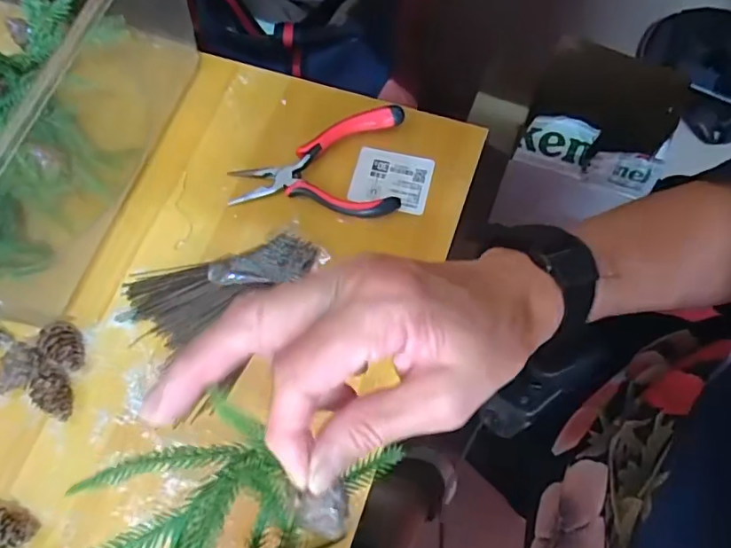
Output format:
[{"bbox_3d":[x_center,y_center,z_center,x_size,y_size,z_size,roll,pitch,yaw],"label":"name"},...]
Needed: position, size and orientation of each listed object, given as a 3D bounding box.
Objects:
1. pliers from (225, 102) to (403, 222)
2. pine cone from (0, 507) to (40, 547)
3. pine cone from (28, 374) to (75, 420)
[{"bbox_3d":[-0.038,-0.085,0.412,0.128,0.022,0.085,1,69,3],"label":"pliers"},{"bbox_3d":[-0.217,0.155,0.326,0.035,0.025,0.019,7,69,5],"label":"pine cone"},{"bbox_3d":[-0.203,0.079,0.353,0.020,0.023,0.029,-43,73,-13],"label":"pine cone"}]

